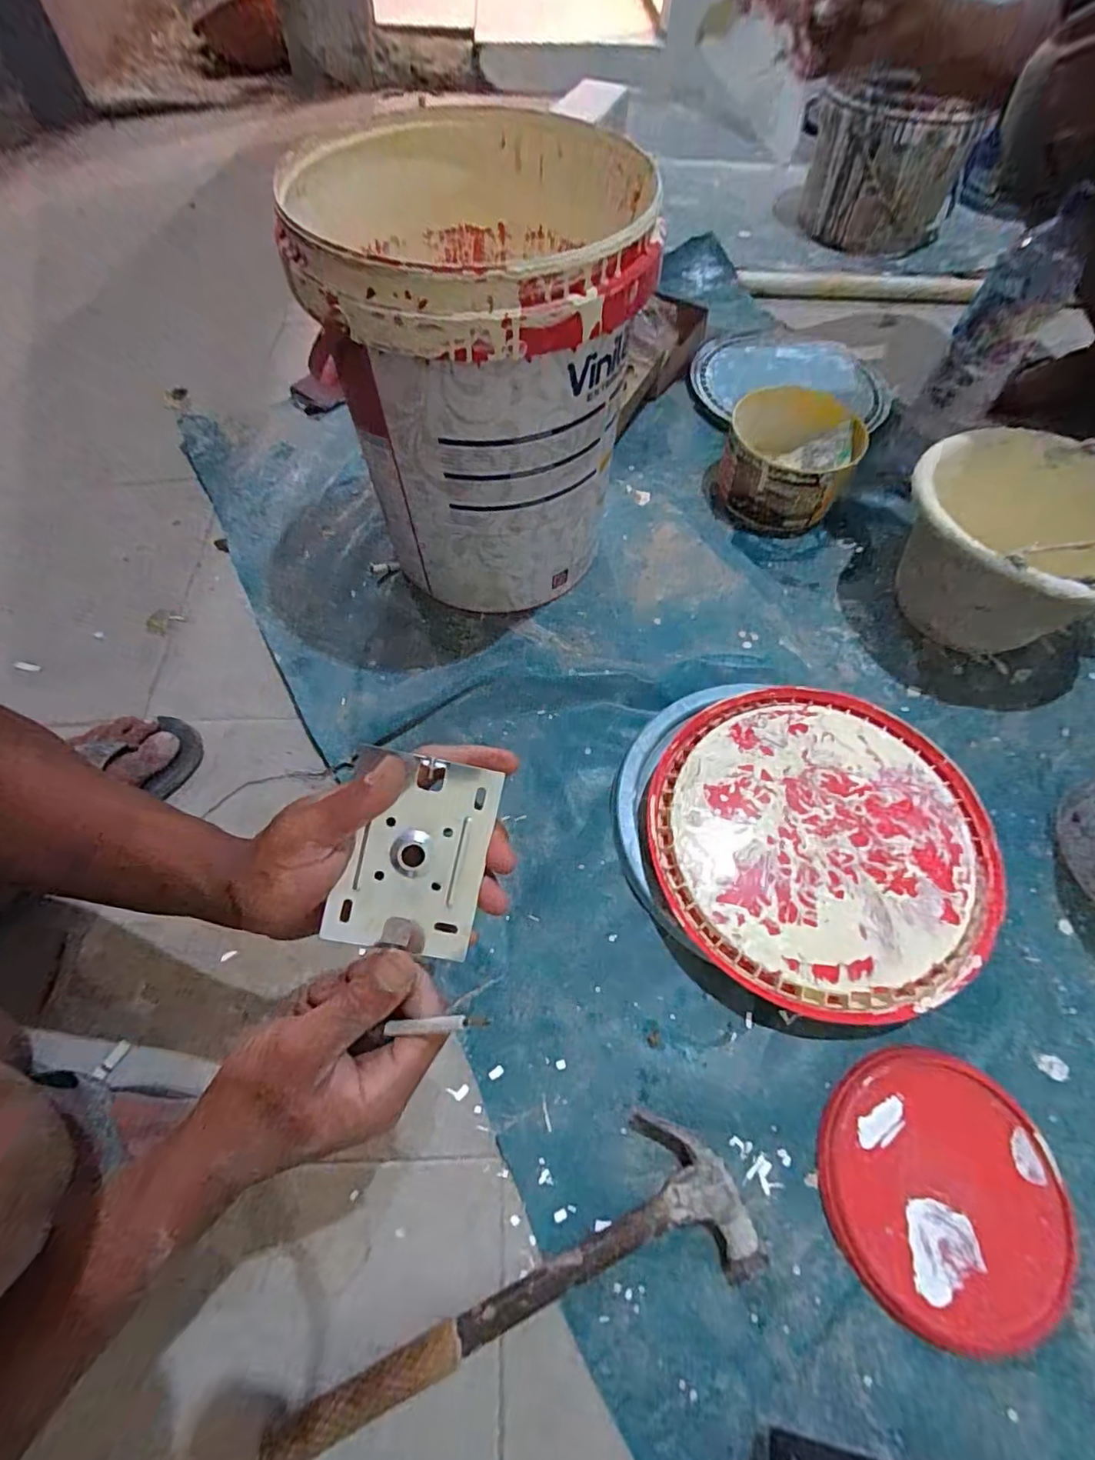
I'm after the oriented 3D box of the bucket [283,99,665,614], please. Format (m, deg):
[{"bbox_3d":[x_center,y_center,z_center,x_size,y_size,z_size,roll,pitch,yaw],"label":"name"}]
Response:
[{"bbox_3d":[-0.061,-0.352,0.618,0.291,0.360,0.320,4,62,2],"label":"bucket"}]

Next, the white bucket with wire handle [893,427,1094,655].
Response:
[{"bbox_3d":[0.534,-0.190,0.657,0.218,0.158,0.231,0,62,0],"label":"white bucket with wire handle"}]

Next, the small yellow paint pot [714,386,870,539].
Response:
[{"bbox_3d":[0.324,-0.363,0.790,0.158,0.096,0.170,0,62,0],"label":"small yellow paint pot"}]

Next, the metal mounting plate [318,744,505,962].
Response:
[{"bbox_3d":[-0.073,0.068,0.316,0.077,0.004,0.103,12,88,-6],"label":"metal mounting plate"}]

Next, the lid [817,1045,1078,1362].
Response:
[{"bbox_3d":[0.300,0.346,0.441,0.171,0.010,0.178,0,62,0],"label":"lid"}]

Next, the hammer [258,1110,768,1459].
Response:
[{"bbox_3d":[-0.023,0.389,0.408,0.341,0.024,0.106,-18,64,-10],"label":"hammer"}]

